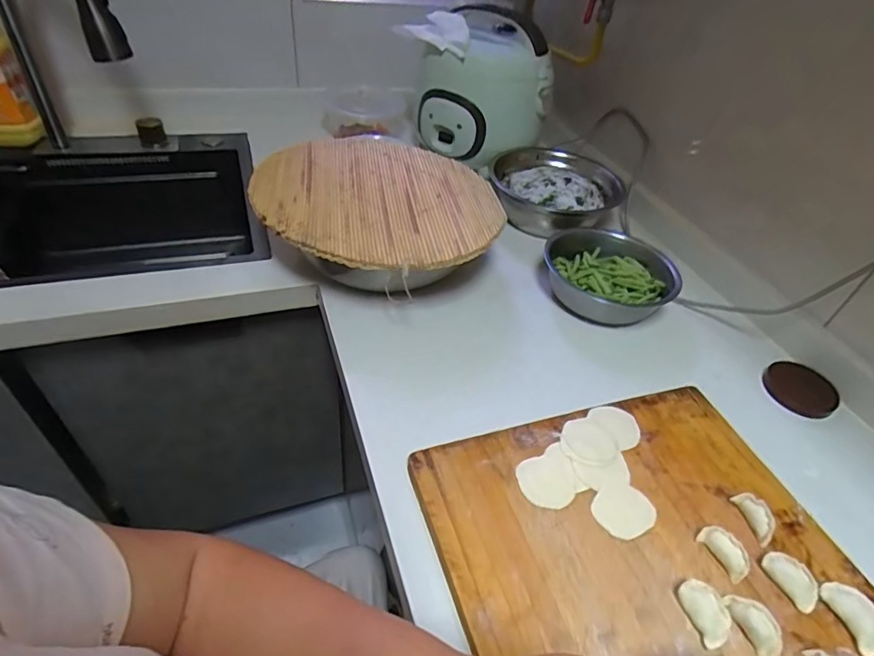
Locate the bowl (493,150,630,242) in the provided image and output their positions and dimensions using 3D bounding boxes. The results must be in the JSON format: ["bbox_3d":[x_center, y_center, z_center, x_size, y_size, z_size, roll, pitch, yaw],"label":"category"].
[{"bbox_3d":[0.202,-0.244,0.868,0.219,0.075,0.192,11,42,3],"label":"bowl"}]

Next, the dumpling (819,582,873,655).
[{"bbox_3d":[0.341,0.236,0.402,0.030,0.019,0.051,-9,45,-18],"label":"dumpling"}]

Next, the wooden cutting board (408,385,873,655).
[{"bbox_3d":[0.221,0.258,0.364,0.349,0.026,0.491,-11,45,-19],"label":"wooden cutting board"}]

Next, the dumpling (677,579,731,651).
[{"bbox_3d":[0.213,0.226,0.391,0.029,0.018,0.045,-6,44,-14],"label":"dumpling"}]

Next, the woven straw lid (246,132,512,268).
[{"bbox_3d":[-0.083,-0.193,0.686,0.314,0.017,0.348,-7,44,-16],"label":"woven straw lid"}]

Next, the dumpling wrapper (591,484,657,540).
[{"bbox_3d":[0.174,0.168,0.457,0.058,0.004,0.047,-17,48,-24],"label":"dumpling wrapper"}]

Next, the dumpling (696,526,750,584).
[{"bbox_3d":[0.251,0.193,0.428,0.018,0.023,0.044,-17,48,-25],"label":"dumpling"}]

